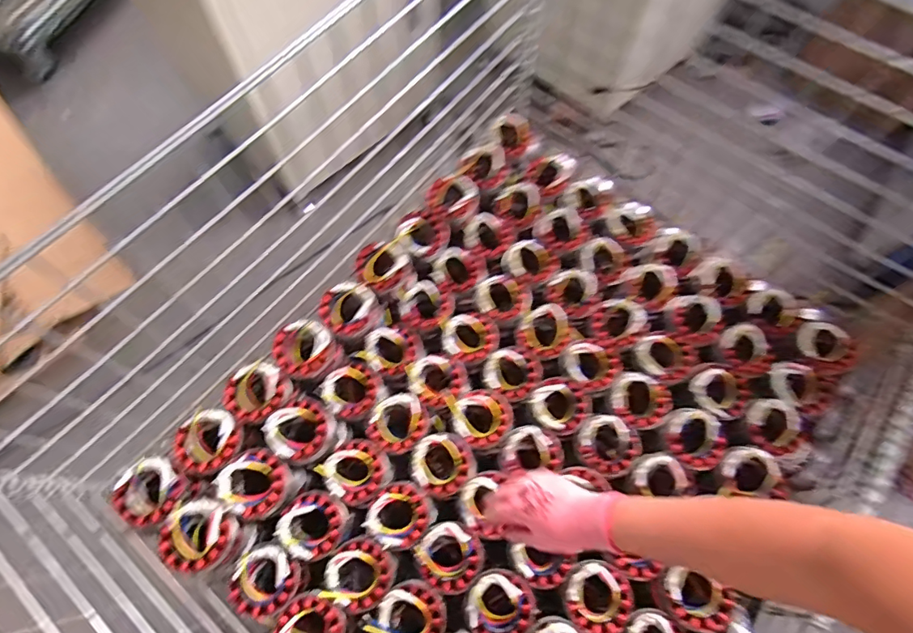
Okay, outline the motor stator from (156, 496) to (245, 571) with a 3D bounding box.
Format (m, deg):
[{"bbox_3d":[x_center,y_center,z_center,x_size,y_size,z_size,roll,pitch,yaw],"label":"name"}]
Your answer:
[{"bbox_3d":[-0.332,0.291,0.647,0.080,0.084,0.082,8,66,3],"label":"motor stator"}]

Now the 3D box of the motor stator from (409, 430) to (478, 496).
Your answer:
[{"bbox_3d":[-0.020,0.219,0.717,0.091,0.050,0.091,-33,70,-14],"label":"motor stator"}]

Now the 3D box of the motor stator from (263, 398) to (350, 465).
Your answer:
[{"bbox_3d":[-0.218,0.165,0.698,0.085,0.068,0.089,0,66,0],"label":"motor stator"}]

